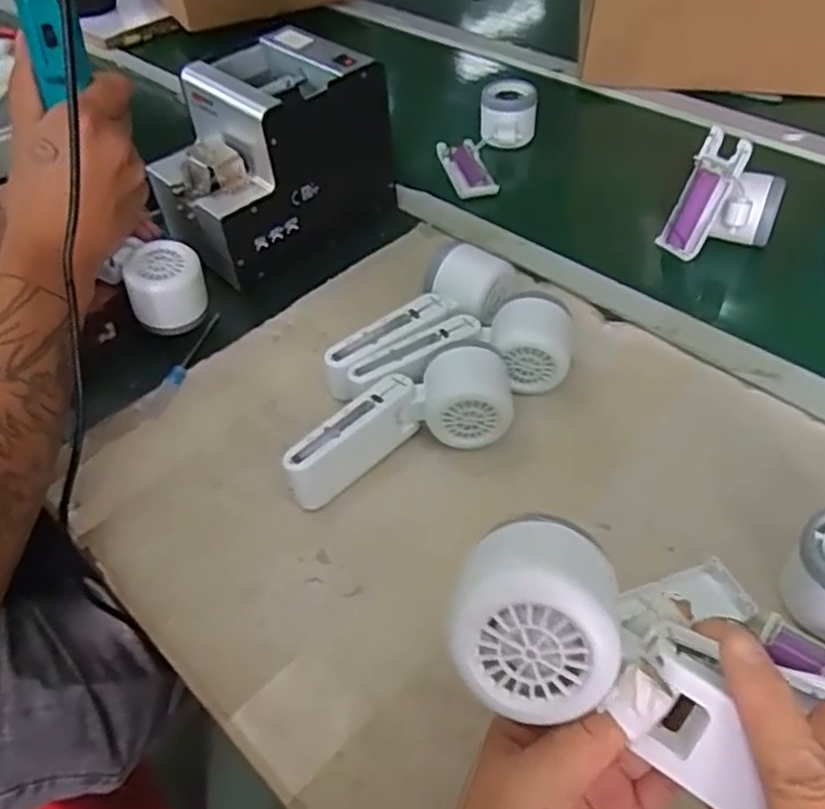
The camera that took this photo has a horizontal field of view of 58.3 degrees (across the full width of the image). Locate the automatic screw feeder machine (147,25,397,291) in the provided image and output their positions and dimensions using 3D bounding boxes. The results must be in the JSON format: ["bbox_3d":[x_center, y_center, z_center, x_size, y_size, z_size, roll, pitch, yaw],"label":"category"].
[{"bbox_3d":[-0.124,-0.214,0.653,0.180,0.153,0.126,-35,53,-27],"label":"automatic screw feeder machine"}]

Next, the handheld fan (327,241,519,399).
[{"bbox_3d":[0.007,-0.057,0.555,0.057,0.059,0.167,32,55,30],"label":"handheld fan"}]

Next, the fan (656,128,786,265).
[{"bbox_3d":[0.265,-0.174,0.626,0.088,0.084,0.053,15,48,18],"label":"fan"}]

